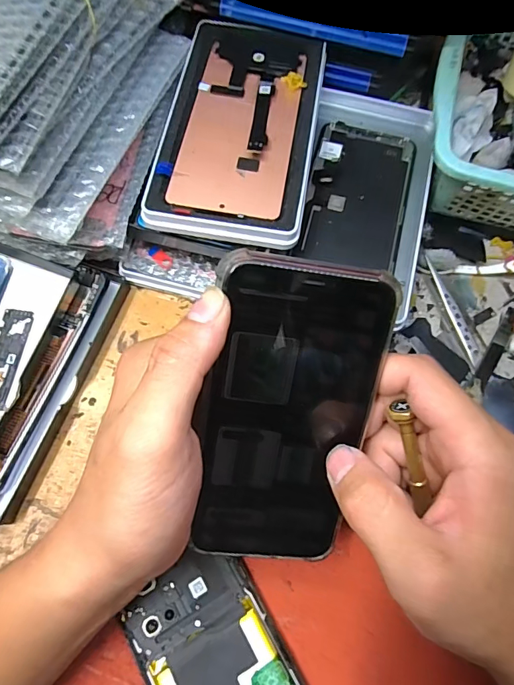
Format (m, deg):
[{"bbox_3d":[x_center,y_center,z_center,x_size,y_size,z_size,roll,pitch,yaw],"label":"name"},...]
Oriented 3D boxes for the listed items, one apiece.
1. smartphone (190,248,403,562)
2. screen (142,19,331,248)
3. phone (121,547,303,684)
[{"bbox_3d":[0.012,0.038,0.197,0.074,0.005,0.149,7,109,-7],"label":"smartphone"},{"bbox_3d":[-0.010,-0.148,0.292,0.098,0.010,0.174,10,70,1],"label":"screen"},{"bbox_3d":[-0.013,0.189,0.230,0.070,0.014,0.137,-30,74,-10],"label":"phone"}]

